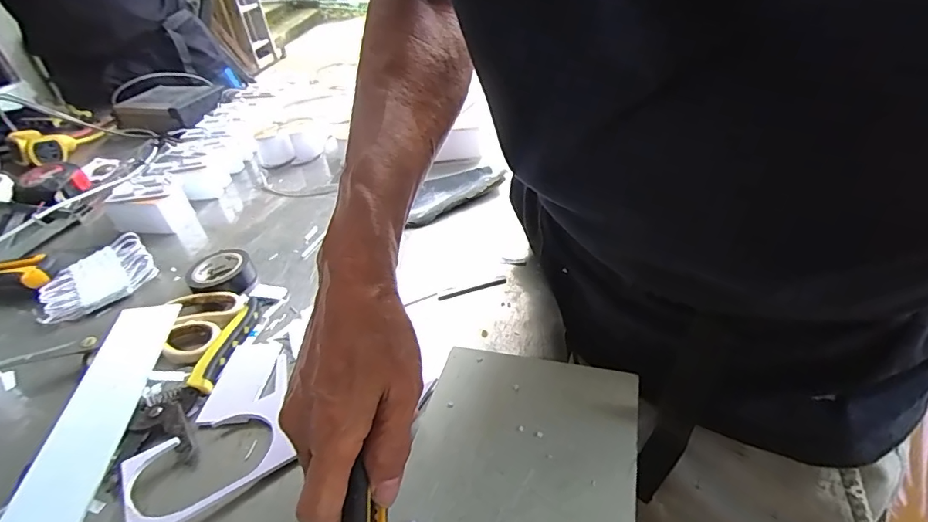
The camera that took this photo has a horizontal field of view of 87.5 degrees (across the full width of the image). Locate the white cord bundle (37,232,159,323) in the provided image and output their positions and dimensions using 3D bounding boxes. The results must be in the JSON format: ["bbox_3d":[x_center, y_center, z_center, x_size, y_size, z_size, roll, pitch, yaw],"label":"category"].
[{"bbox_3d":[-0.383,0.019,0.508,0.103,0.017,0.098,-32,42,-26],"label":"white cord bundle"}]

